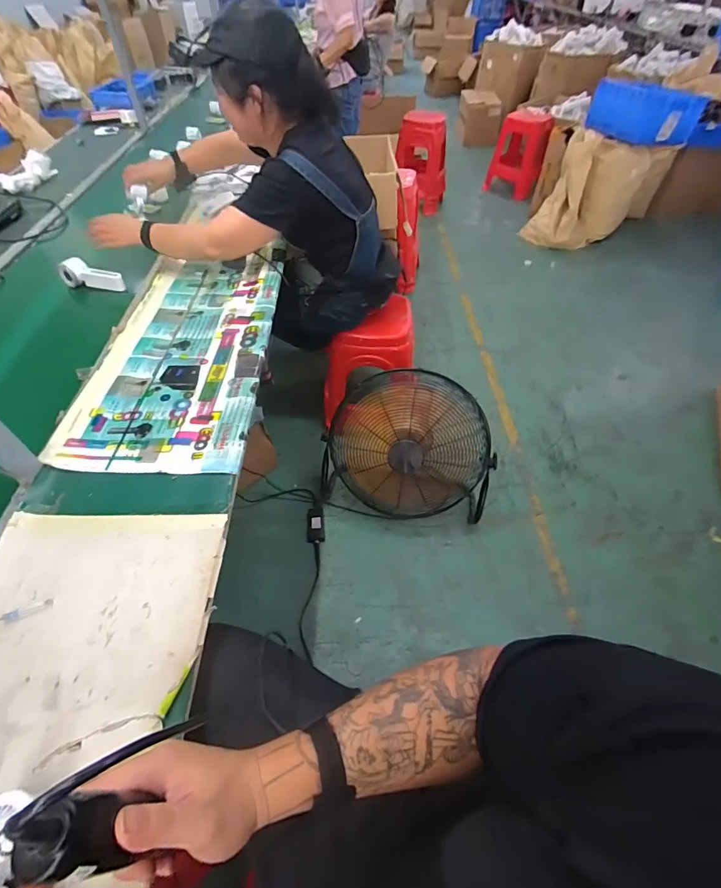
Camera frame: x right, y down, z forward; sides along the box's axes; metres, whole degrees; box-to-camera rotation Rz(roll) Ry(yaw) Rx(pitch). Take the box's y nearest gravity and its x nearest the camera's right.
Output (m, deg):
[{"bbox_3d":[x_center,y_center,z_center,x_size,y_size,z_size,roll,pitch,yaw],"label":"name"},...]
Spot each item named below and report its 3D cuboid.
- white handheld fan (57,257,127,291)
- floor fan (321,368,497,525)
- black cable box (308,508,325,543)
[{"bbox_3d":[-0.680,-0.423,1.032,0.159,0.068,0.052,11,51,11],"label":"white handheld fan"},{"bbox_3d":[0.155,0.036,1.336,0.551,0.429,0.260,17,54,13],"label":"floor fan"},{"bbox_3d":[-0.161,0.285,1.454,0.059,0.024,0.132,-5,52,-4],"label":"black cable box"}]

